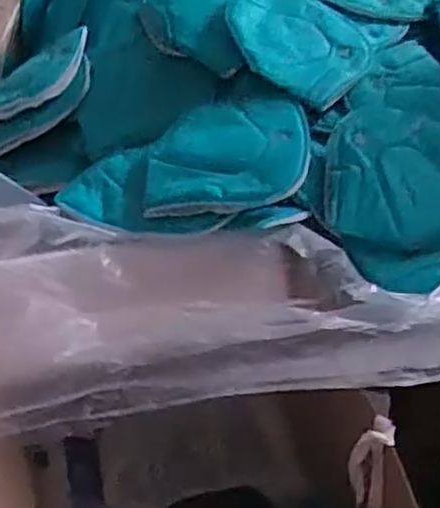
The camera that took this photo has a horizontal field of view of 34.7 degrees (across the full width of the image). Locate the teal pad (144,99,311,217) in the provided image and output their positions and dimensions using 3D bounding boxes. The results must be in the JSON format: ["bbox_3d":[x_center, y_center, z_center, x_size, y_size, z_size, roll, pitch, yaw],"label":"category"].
[{"bbox_3d":[0.006,-0.067,0.464,0.103,0.008,0.107,-6,46,7],"label":"teal pad"}]

